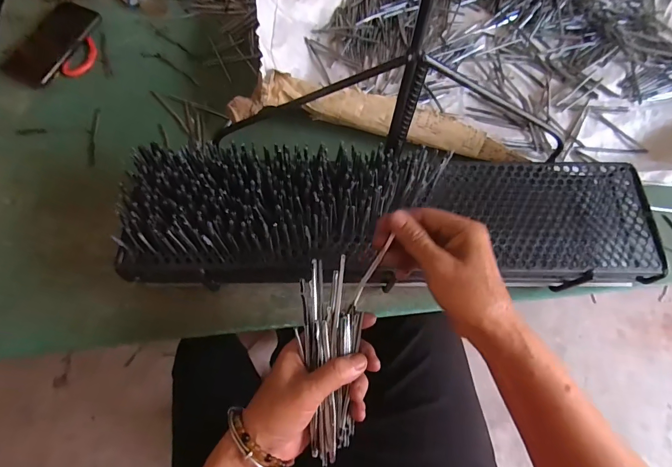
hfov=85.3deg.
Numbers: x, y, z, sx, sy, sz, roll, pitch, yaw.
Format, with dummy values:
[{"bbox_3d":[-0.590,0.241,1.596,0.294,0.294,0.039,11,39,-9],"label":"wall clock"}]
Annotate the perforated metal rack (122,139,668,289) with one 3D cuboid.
[{"bbox_3d":[0.066,-0.013,0.433,0.605,0.119,0.153,0,69,-1],"label":"perforated metal rack"}]

